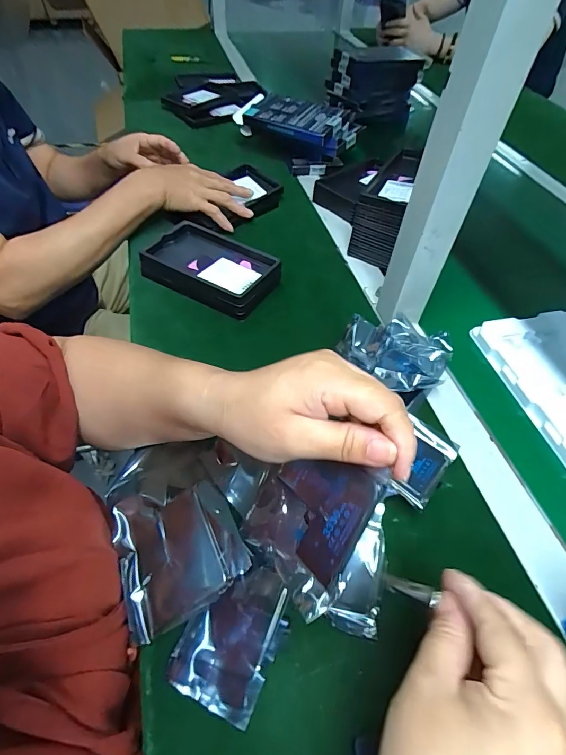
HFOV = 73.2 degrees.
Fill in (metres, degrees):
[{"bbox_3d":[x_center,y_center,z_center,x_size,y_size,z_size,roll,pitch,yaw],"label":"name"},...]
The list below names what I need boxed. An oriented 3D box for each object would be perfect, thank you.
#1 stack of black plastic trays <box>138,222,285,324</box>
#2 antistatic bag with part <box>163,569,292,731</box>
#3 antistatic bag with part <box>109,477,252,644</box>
[{"bbox_3d":[-0.092,-0.138,0.490,0.161,0.042,0.096,30,56,19],"label":"stack of black plastic trays"},{"bbox_3d":[-0.034,0.178,0.271,0.059,0.011,0.090,27,45,4],"label":"antistatic bag with part"},{"bbox_3d":[-0.081,0.129,0.293,0.088,0.019,0.101,-19,55,-17],"label":"antistatic bag with part"}]

